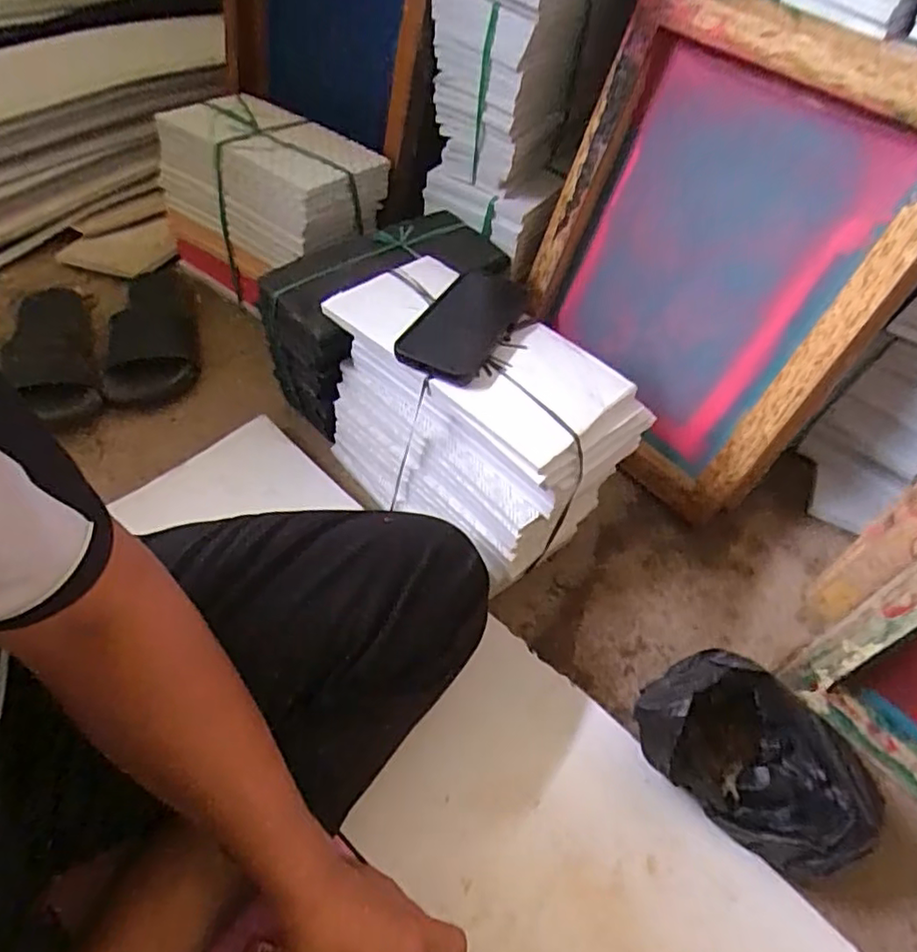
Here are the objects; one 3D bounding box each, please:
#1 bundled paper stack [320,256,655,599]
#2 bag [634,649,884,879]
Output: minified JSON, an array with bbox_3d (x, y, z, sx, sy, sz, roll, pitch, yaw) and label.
[{"bbox_3d":[0.009,-0.058,0.671,0.309,0.213,0.162,38,58,21],"label":"bundled paper stack"},{"bbox_3d":[0.257,0.246,0.542,0.199,0.105,0.117,30,56,19],"label":"bag"}]

